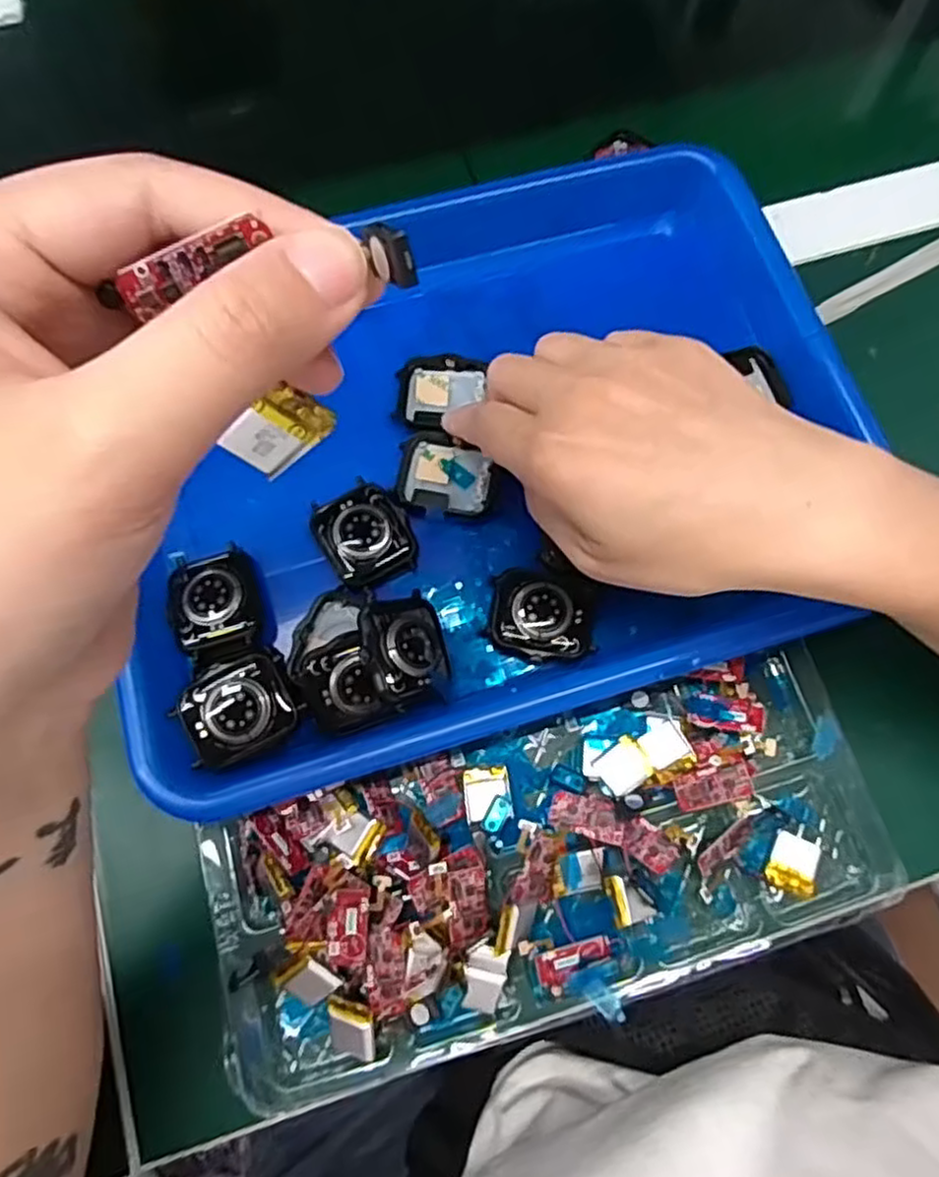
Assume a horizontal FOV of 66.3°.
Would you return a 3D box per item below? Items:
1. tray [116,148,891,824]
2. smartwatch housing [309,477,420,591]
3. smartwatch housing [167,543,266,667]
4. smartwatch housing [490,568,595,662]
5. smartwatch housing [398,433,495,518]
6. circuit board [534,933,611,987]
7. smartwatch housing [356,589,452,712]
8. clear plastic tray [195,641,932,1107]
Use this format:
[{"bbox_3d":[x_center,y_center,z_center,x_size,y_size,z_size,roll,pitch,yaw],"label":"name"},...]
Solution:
[{"bbox_3d":[0.004,-0.070,0.326,0.328,0.038,0.256,-17,73,-5],"label":"tray"},{"bbox_3d":[-0.045,-0.024,0.307,0.037,0.008,0.043,-30,74,-9],"label":"smartwatch housing"},{"bbox_3d":[-0.104,0.006,0.295,0.035,0.011,0.049,-17,69,-12],"label":"smartwatch housing"},{"bbox_3d":[0.030,0.011,0.299,0.040,0.008,0.036,1,72,1],"label":"smartwatch housing"},{"bbox_3d":[-0.010,-0.051,0.319,0.040,0.006,0.039,4,72,2],"label":"smartwatch housing"},{"bbox_3d":[0.040,0.143,0.276,0.029,0.004,0.012,-16,72,-5],"label":"circuit board"},{"bbox_3d":[-0.024,0.024,0.285,0.038,0.010,0.043,-14,80,-38],"label":"smartwatch housing"},{"bbox_3d":[0.034,0.107,0.280,0.257,0.031,0.106,-17,73,-5],"label":"clear plastic tray"}]

